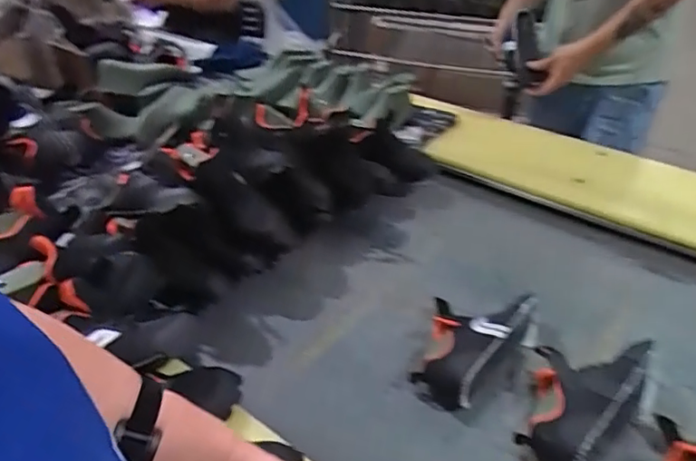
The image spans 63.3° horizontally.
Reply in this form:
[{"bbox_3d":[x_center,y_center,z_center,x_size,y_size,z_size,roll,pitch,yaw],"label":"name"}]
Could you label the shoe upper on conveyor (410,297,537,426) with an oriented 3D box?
[{"bbox_3d":[0.188,0.165,0.830,0.156,0.082,0.204,12,38,19],"label":"shoe upper on conveyor"}]

